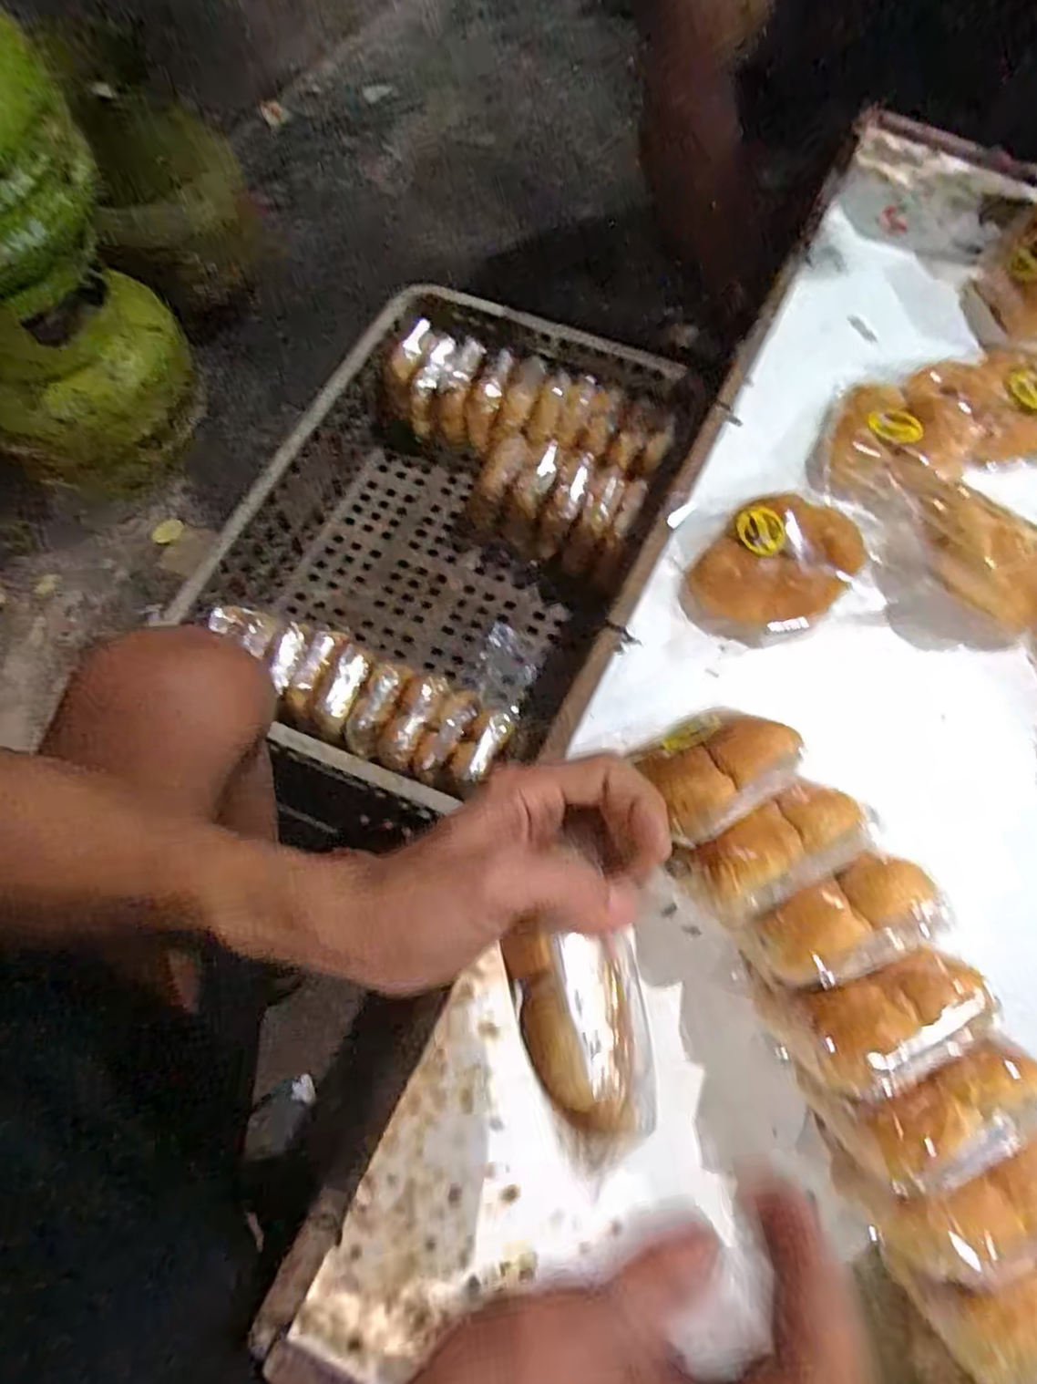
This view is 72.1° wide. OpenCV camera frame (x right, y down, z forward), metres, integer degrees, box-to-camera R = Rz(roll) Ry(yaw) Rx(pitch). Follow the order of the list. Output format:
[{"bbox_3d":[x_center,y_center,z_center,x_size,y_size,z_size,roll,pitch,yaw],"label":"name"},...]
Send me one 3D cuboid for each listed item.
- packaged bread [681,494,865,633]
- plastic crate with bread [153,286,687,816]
[{"bbox_3d":[0.196,-0.093,0.545,0.099,0.046,0.123,40,72,16],"label":"packaged bread"},{"bbox_3d":[-0.096,-0.204,0.850,0.389,0.169,0.613,31,70,12],"label":"plastic crate with bread"}]

